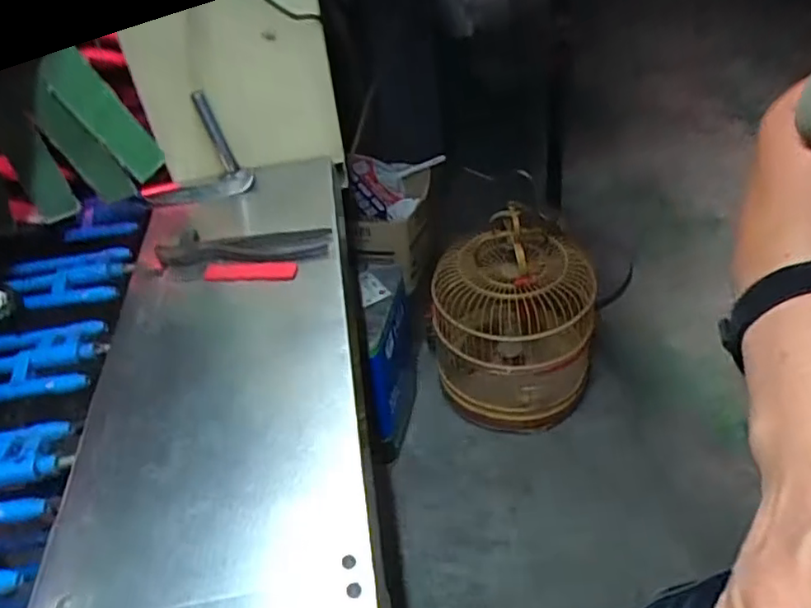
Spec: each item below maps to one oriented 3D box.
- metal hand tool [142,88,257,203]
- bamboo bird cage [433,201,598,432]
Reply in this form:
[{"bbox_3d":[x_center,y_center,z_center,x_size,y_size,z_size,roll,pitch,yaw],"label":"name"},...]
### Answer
[{"bbox_3d":[-0.281,-0.194,0.791,0.153,0.148,0.026,-1,42,5],"label":"metal hand tool"},{"bbox_3d":[0.230,0.032,1.338,0.330,0.391,0.308,-6,42,0],"label":"bamboo bird cage"}]

